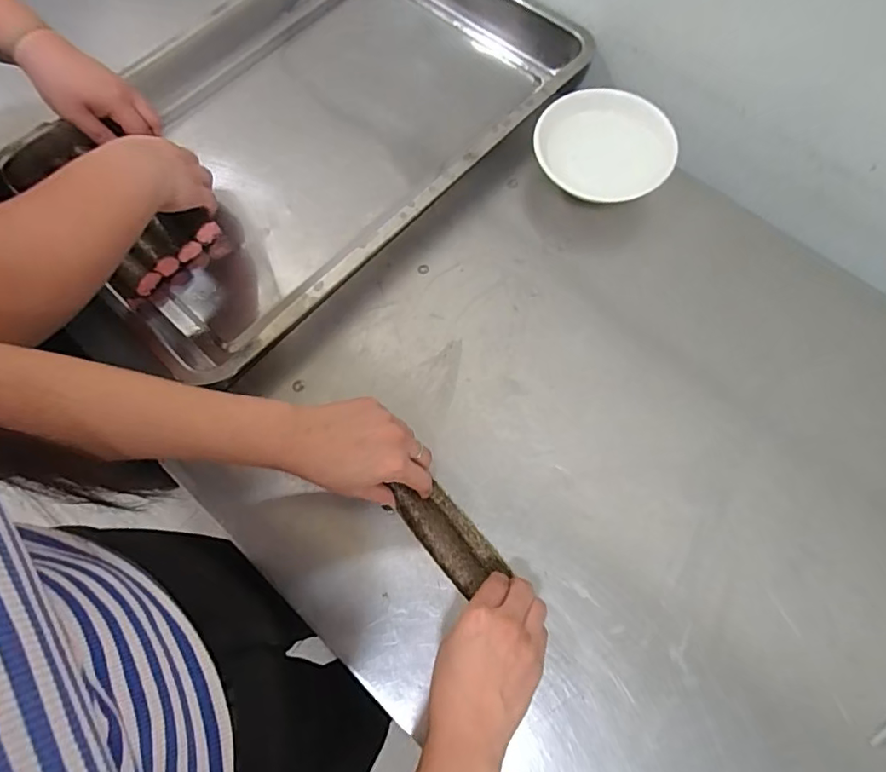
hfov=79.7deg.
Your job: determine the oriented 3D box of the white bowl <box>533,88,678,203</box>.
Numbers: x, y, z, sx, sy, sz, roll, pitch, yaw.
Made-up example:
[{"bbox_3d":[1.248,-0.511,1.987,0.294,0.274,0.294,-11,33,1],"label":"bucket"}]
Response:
[{"bbox_3d":[0.165,-0.241,0.566,0.137,0.064,0.132,-1,70,2],"label":"white bowl"}]

